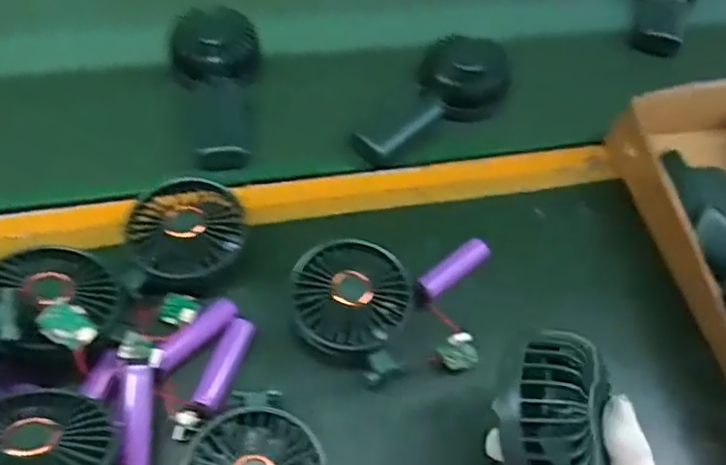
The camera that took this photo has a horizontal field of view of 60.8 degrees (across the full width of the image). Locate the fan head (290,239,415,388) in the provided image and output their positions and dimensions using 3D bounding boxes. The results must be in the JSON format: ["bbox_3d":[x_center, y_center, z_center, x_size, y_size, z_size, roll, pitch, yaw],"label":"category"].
[{"bbox_3d":[-0.009,0.050,0.445,0.084,0.029,0.089,3,54,-3],"label":"fan head"}]

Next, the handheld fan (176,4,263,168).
[{"bbox_3d":[-0.134,-0.131,0.580,0.075,0.054,0.163,-5,72,-9],"label":"handheld fan"}]

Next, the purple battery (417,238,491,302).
[{"bbox_3d":[0.072,0.031,0.492,0.070,0.017,0.020,-34,64,-26],"label":"purple battery"}]

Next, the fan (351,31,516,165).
[{"bbox_3d":[0.064,-0.126,0.590,0.169,0.037,0.084,-38,64,-9],"label":"fan"}]

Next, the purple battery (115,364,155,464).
[{"bbox_3d":[-0.144,0.121,0.392,0.020,0.015,0.072,-2,67,-7],"label":"purple battery"}]

